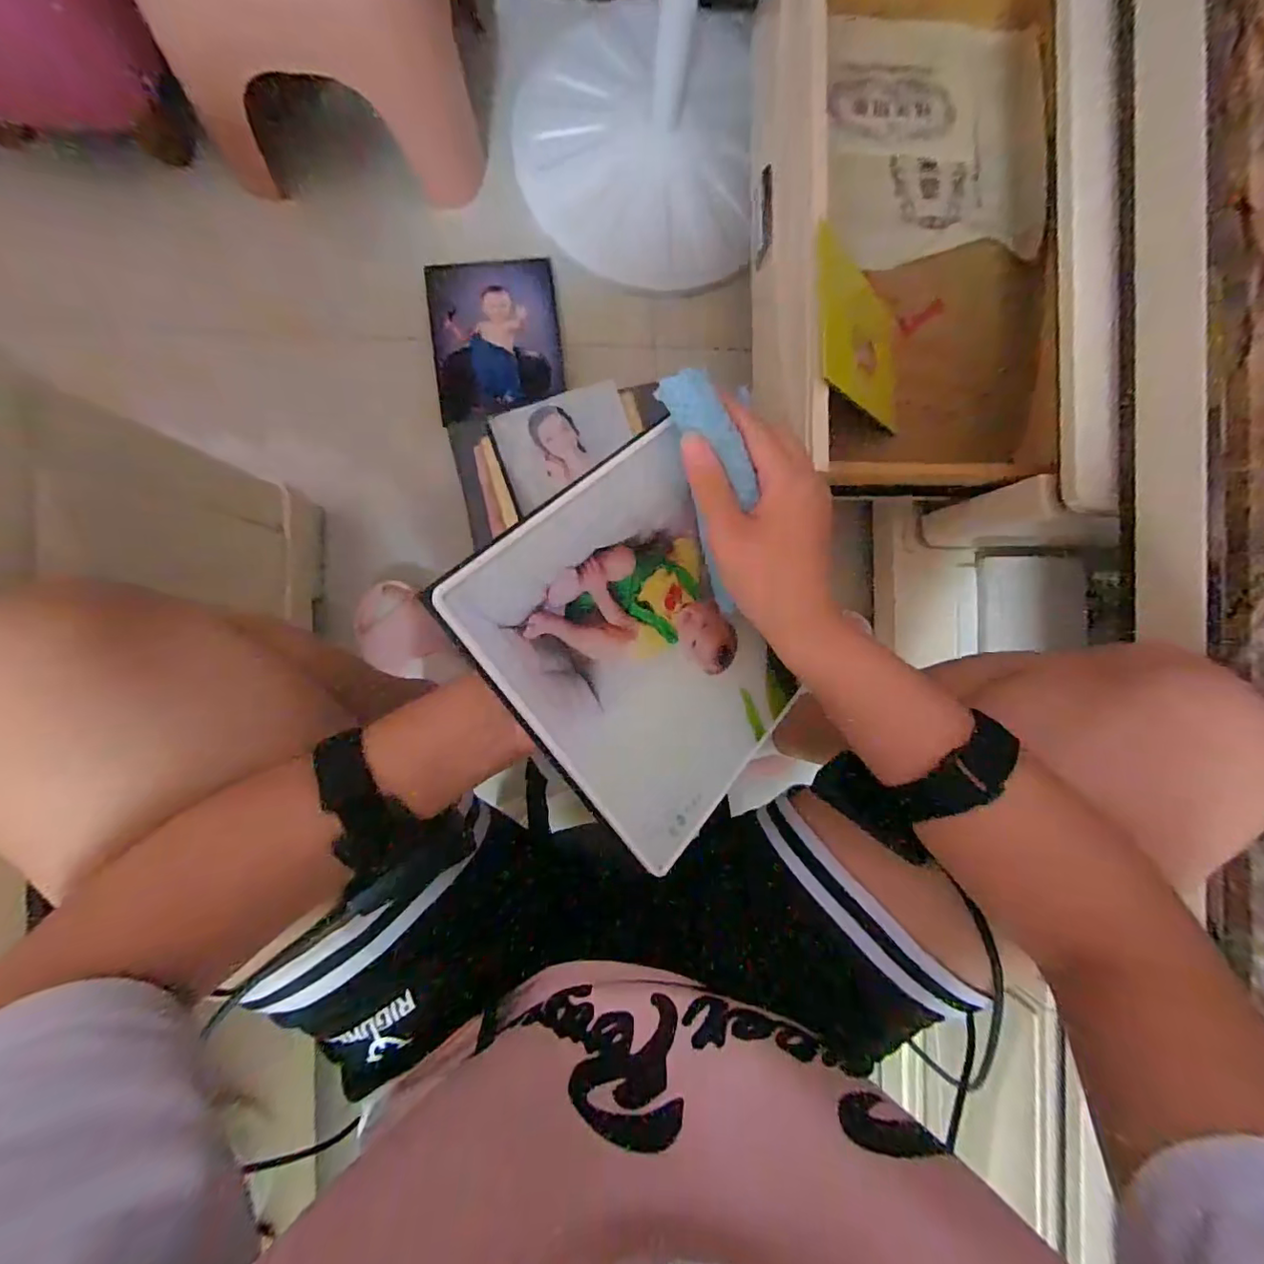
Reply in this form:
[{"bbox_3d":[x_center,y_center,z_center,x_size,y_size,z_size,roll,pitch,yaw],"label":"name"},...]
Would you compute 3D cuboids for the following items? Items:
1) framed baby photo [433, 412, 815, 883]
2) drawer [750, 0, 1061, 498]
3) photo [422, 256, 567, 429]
[{"bbox_3d":[0.012,0.014,0.306,0.159,0.006,0.197,-42,111,-27],"label":"framed baby photo"},{"bbox_3d":[0.261,-0.391,0.521,0.269,0.141,0.504,-1,91,-5],"label":"drawer"},{"bbox_3d":[-0.168,-0.362,0.682,0.155,0.016,0.198,-8,91,-5],"label":"photo"}]

